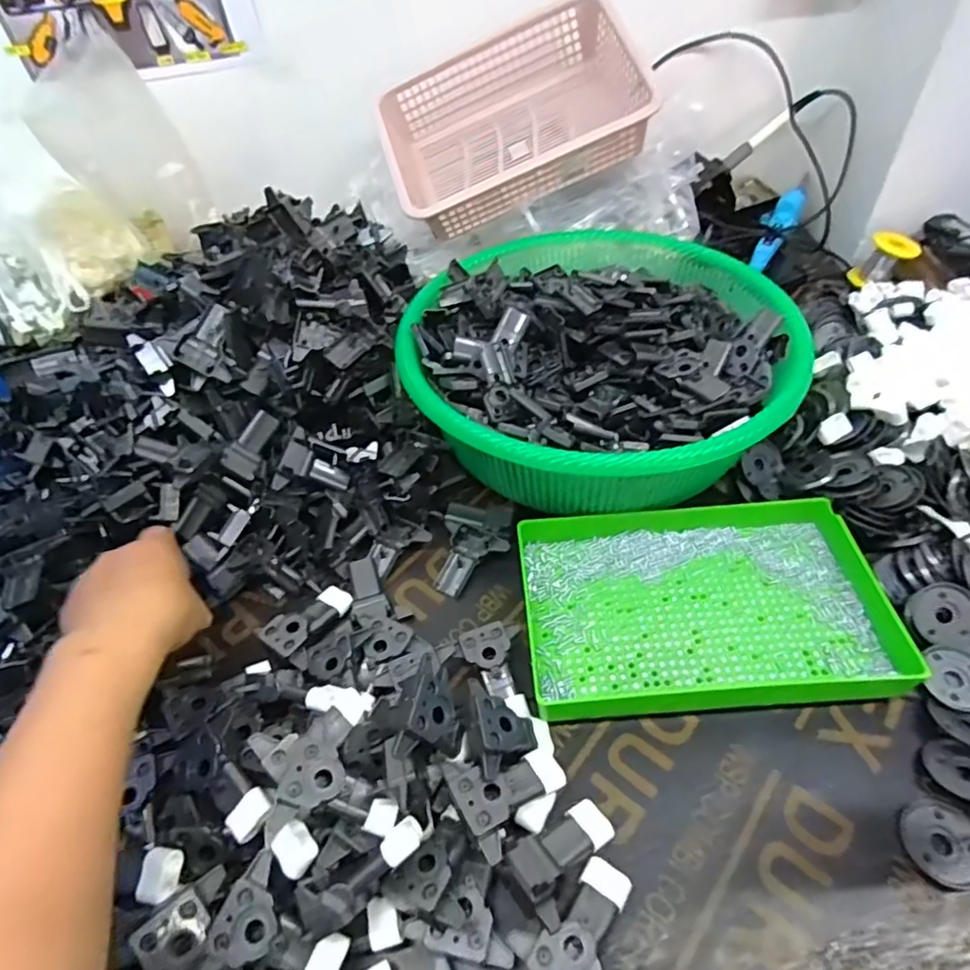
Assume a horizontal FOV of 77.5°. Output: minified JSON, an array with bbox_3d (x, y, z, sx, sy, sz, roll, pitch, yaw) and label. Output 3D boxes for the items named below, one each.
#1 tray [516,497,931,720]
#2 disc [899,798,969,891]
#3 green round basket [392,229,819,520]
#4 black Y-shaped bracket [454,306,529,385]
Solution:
[{"bbox_3d":[0.152,0.077,0.438,0.245,0.030,0.164,-4,48,2],"label":"tray"},{"bbox_3d":[0.260,0.202,0.341,0.040,0.007,0.043,-3,48,3],"label":"disc"},{"bbox_3d":[0.092,-0.118,0.524,0.309,0.108,0.314,-3,48,3],"label":"green round basket"},{"bbox_3d":[0.013,-0.104,0.472,0.057,0.022,0.049,-32,93,-17],"label":"black Y-shaped bracket"}]

